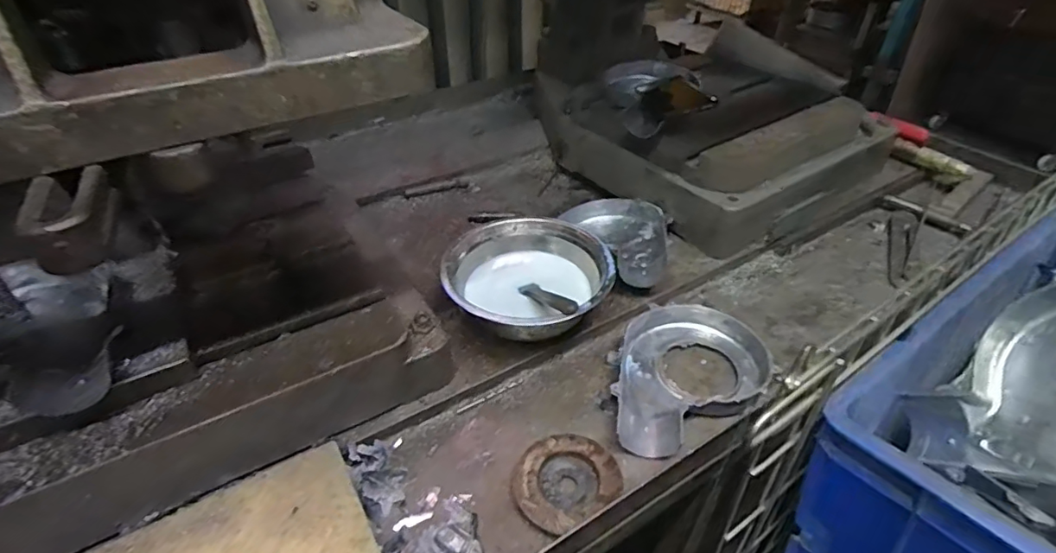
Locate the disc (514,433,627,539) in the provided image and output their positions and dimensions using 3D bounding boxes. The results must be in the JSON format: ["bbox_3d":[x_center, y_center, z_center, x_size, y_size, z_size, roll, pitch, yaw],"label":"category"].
[{"bbox_3d":[0.032,0.185,0.481,0.086,0.018,0.091,0,40,0],"label":"disc"}]

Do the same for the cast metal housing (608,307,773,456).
[{"bbox_3d":[0.160,0.104,0.563,0.142,0.035,0.214,27,47,29],"label":"cast metal housing"}]

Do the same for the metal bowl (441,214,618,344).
[{"bbox_3d":[0.000,0.011,0.626,0.183,0.081,0.177,0,40,0],"label":"metal bowl"}]

